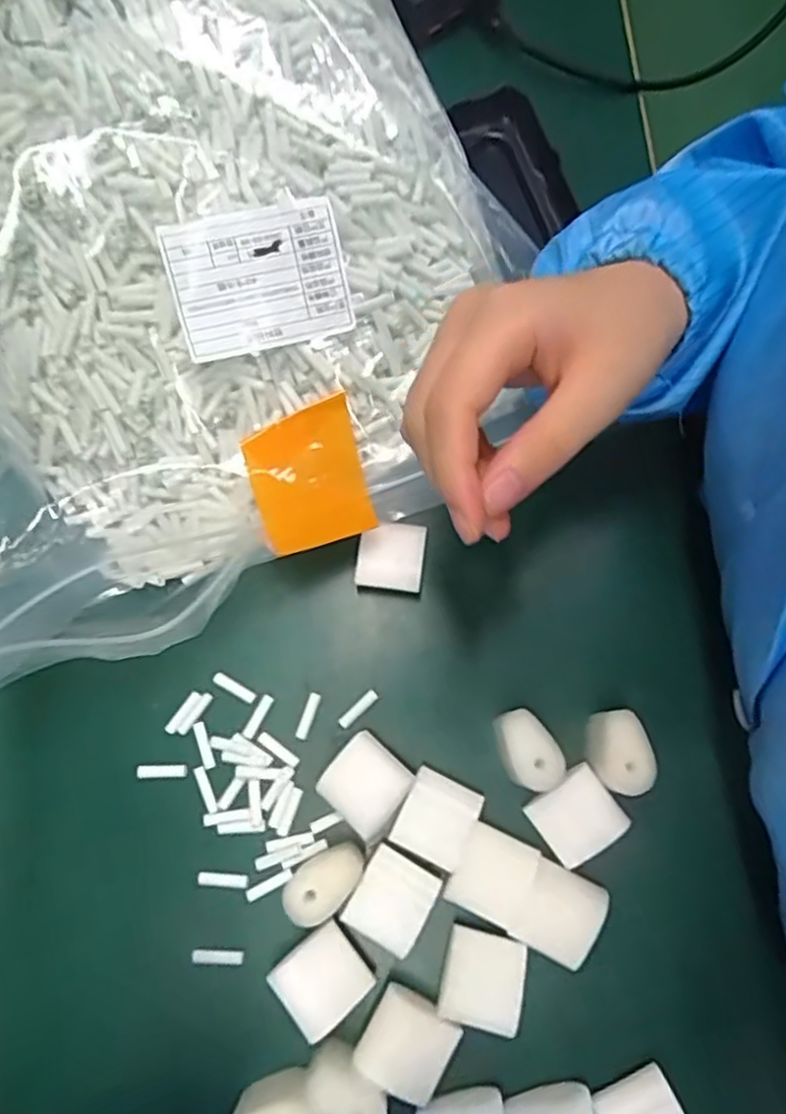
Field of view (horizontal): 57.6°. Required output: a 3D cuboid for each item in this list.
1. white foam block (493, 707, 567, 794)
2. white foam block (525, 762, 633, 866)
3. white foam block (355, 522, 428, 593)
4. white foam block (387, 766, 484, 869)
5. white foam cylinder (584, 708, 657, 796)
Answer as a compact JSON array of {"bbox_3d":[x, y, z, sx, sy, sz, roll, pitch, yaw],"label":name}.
[{"bbox_3d":[0.062,0.089,0.332,0.022,0.034,0.036,-26,77,-6],"label":"white foam block"},{"bbox_3d":[0.084,0.118,0.326,0.036,0.013,0.033,-36,78,-8],"label":"white foam block"},{"bbox_3d":[-0.001,0.001,0.369,0.033,0.016,0.034,6,76,2],"label":"white foam block"},{"bbox_3d":[0.020,0.120,0.329,0.032,0.011,0.036,27,77,7],"label":"white foam block"},{"bbox_3d":[0.102,0.089,0.328,0.022,0.030,0.035,-17,76,-4],"label":"white foam cylinder"}]

